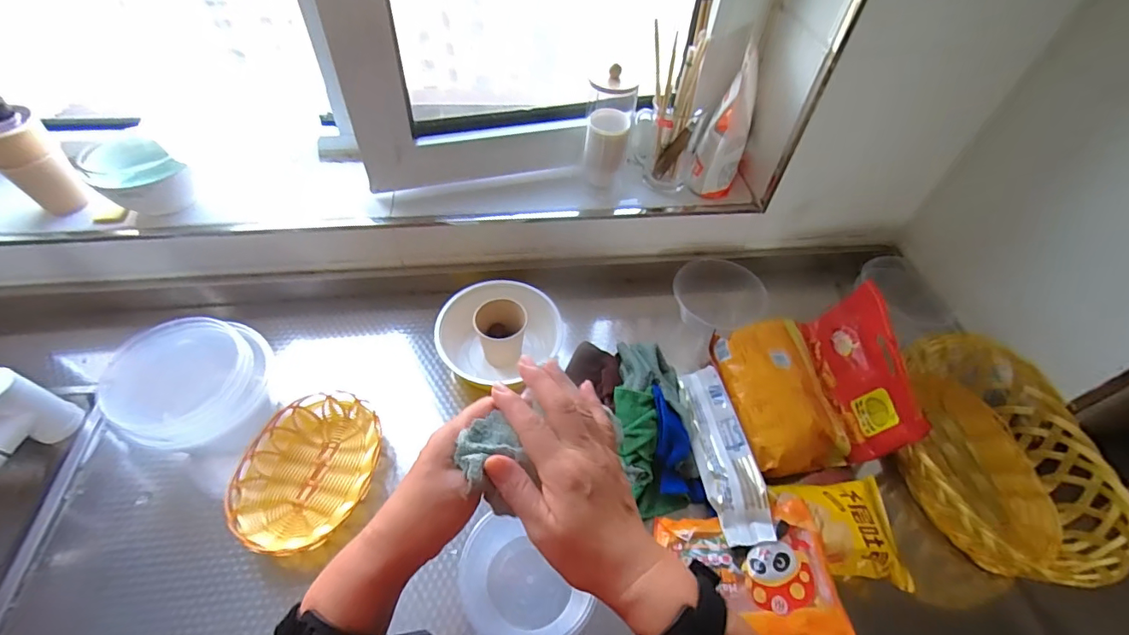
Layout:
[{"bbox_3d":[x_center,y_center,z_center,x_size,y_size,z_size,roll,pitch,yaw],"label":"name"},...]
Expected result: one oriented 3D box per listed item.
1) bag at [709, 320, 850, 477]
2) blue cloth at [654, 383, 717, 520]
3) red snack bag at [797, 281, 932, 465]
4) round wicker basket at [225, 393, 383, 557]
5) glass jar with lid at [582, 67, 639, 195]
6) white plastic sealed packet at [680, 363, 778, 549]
[{"bbox_3d":[0.294,0.098,0.664,0.150,0.051,0.198,-9,53,-10],"label":"bag"},{"bbox_3d":[0.135,0.166,0.614,0.053,0.026,0.158,-12,80,-12],"label":"blue cloth"},{"bbox_3d":[0.388,0.070,0.655,0.040,0.134,0.211,-2,52,-5],"label":"red snack bag"},{"bbox_3d":[-0.302,0.182,0.589,0.137,0.047,0.182,8,52,3],"label":"round wicker basket"},{"bbox_3d":[0.063,-0.264,0.732,0.066,0.152,0.057,8,52,3],"label":"glass jar with lid"},{"bbox_3d":[0.192,0.158,0.604,0.059,0.032,0.221,-4,53,-6],"label":"white plastic sealed packet"}]

